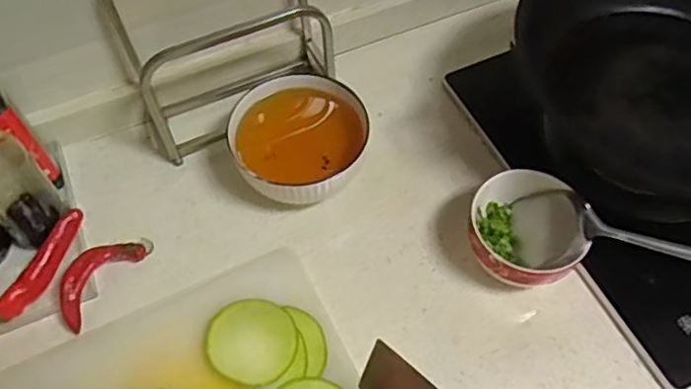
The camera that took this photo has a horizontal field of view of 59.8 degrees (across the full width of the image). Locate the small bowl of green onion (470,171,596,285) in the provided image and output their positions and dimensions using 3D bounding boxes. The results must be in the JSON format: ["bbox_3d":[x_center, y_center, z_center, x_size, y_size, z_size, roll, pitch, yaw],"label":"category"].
[{"bbox_3d":[0.182,0.042,0.636,0.115,0.071,0.130,-1,59,0],"label":"small bowl of green onion"}]

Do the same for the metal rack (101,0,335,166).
[{"bbox_3d":[-0.137,-0.171,0.693,0.225,0.209,0.126,-26,62,-14],"label":"metal rack"}]

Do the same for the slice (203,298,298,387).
[{"bbox_3d":[-0.092,0.143,0.589,0.084,0.005,0.089,1,53,-1],"label":"slice"}]

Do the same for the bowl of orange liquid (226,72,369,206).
[{"bbox_3d":[-0.050,-0.056,0.692,0.156,0.092,0.153,-22,61,-12],"label":"bowl of orange liquid"}]

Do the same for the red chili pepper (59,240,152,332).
[{"bbox_3d":[-0.262,0.084,0.640,0.041,0.039,0.118,29,64,17],"label":"red chili pepper"}]

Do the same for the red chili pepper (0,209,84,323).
[{"bbox_3d":[-0.329,0.088,0.638,0.034,0.035,0.156,28,63,16],"label":"red chili pepper"}]

